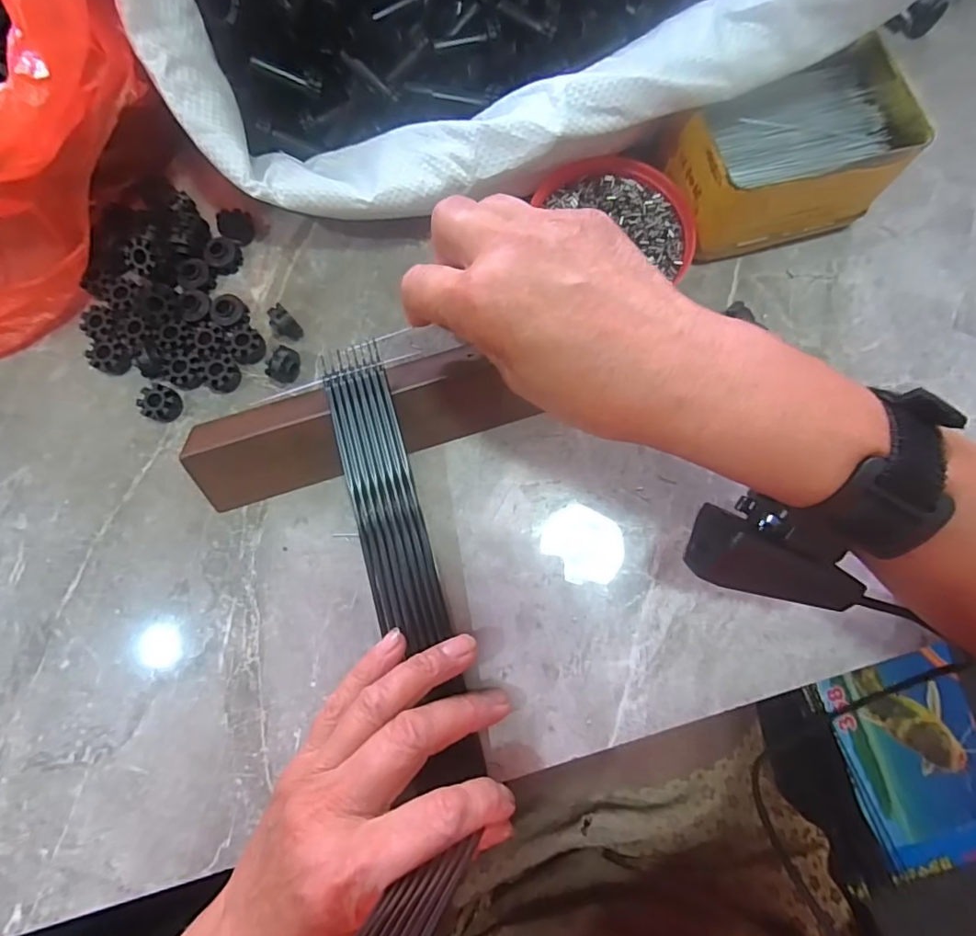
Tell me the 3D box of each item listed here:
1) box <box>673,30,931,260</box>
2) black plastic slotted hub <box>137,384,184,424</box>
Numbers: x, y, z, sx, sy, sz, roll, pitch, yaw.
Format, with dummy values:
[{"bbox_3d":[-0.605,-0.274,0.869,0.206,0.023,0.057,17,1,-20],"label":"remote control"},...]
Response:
[{"bbox_3d":[0.160,-0.175,0.292,0.112,0.060,0.082,-16,80,-3],"label":"box"},{"bbox_3d":[-0.176,-0.034,0.287,0.018,0.013,0.019,0,79,-1],"label":"black plastic slotted hub"}]

